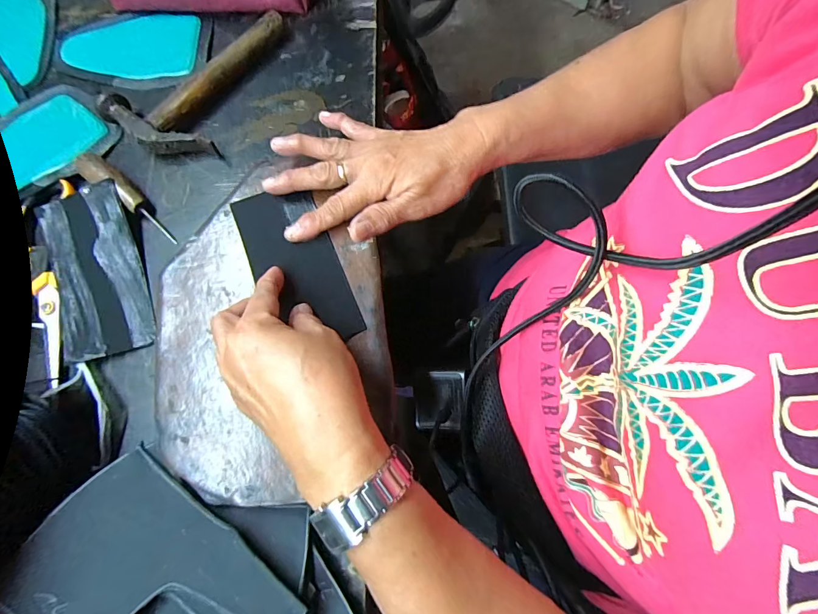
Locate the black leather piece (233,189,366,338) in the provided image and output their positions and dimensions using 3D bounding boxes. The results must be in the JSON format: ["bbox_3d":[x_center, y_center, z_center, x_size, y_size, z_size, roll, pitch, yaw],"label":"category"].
[{"bbox_3d":[-0.091,-0.035,0.299,0.066,0.007,0.142,-23,75,-5],"label":"black leather piece"}]

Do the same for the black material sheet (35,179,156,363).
[{"bbox_3d":[-0.263,-0.029,0.314,0.067,0.022,0.144,-20,75,-3],"label":"black material sheet"}]

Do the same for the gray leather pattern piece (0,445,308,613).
[{"bbox_3d":[-0.152,0.165,0.222,0.156,0.007,0.089,30,55,16],"label":"gray leather pattern piece"}]

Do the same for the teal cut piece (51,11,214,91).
[{"bbox_3d":[-0.289,-0.268,0.392,0.159,0.005,0.092,1,75,3],"label":"teal cut piece"}]

